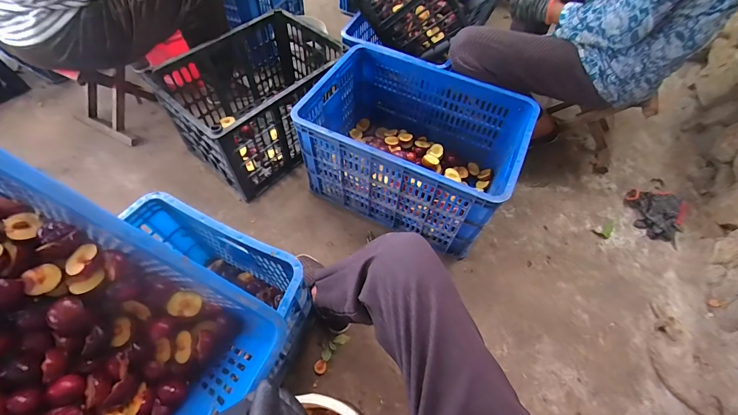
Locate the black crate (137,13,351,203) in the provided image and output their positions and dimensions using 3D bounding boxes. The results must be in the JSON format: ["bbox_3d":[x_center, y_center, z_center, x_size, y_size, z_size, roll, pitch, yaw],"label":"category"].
[{"bbox_3d":[-0.338,-0.346,1.015,0.363,0.280,0.493,41,65,19],"label":"black crate"}]

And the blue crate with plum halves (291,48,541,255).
[{"bbox_3d":[0.117,-0.171,0.916,0.530,0.294,0.366,26,61,12],"label":"blue crate with plum halves"}]

